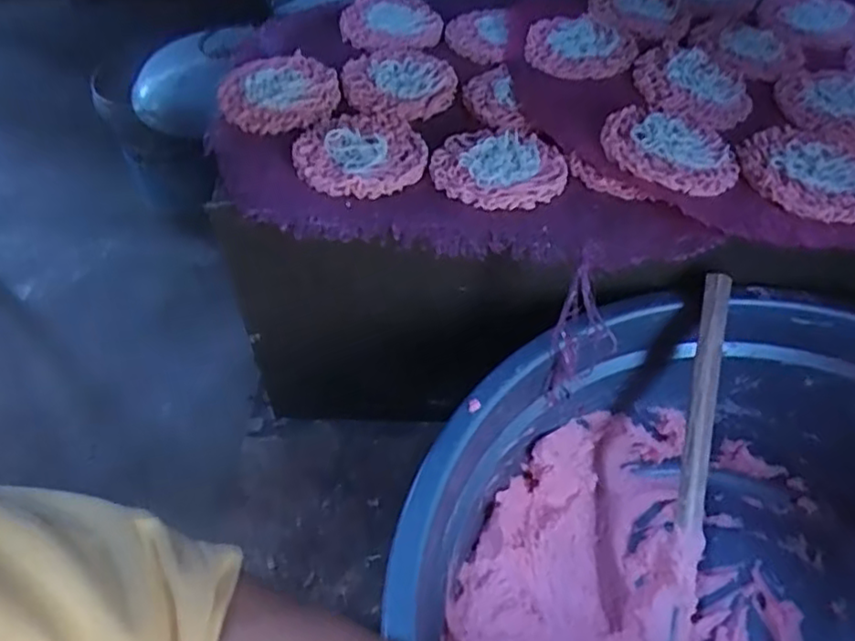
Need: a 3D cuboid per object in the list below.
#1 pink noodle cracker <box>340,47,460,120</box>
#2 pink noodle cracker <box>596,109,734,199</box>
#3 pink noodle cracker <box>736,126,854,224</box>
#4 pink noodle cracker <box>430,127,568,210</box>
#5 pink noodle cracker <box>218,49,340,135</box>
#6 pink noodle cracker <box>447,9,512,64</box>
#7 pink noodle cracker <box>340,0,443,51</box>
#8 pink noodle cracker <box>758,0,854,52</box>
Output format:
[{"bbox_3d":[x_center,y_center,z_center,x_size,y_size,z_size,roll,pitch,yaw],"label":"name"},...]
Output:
[{"bbox_3d":[-0.018,-0.166,0.466,0.075,0.011,0.078,-1,49,-1],"label":"pink noodle cracker"},{"bbox_3d":[0.143,-0.101,0.401,0.078,0.013,0.068,13,50,12],"label":"pink noodle cracker"},{"bbox_3d":[0.226,-0.088,0.402,0.080,0.006,0.071,21,52,18],"label":"pink noodle cracker"},{"bbox_3d":[0.043,-0.093,0.401,0.073,0.007,0.072,0,49,0],"label":"pink noodle cracker"},{"bbox_3d":[-0.098,-0.153,0.445,0.075,0.009,0.065,-2,55,-5],"label":"pink noodle cracker"},{"bbox_3d":[0.038,-0.215,0.507,0.047,0.012,0.067,3,49,3],"label":"pink noodle cracker"},{"bbox_3d":[-0.025,-0.229,0.520,0.074,0.009,0.080,0,49,0],"label":"pink noodle cracker"},{"bbox_3d":[0.306,-0.239,0.536,0.083,0.008,0.083,-21,52,-17],"label":"pink noodle cracker"}]

